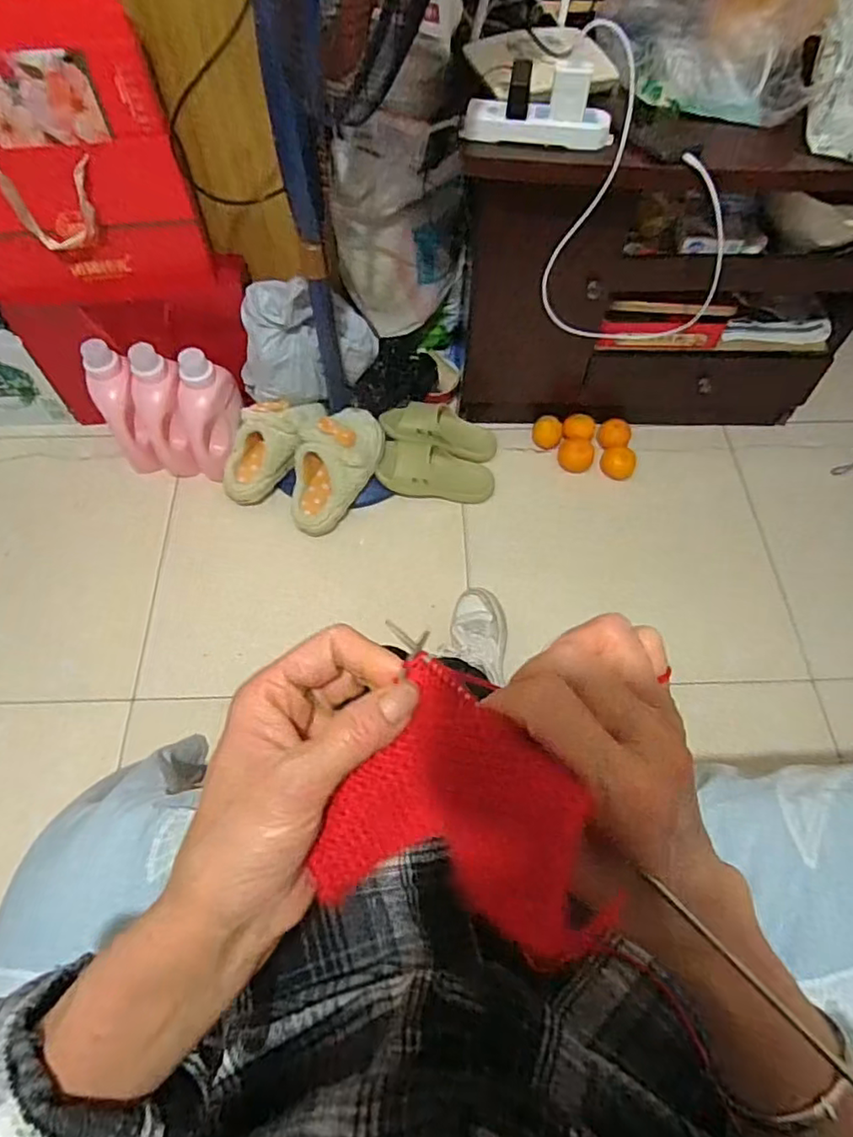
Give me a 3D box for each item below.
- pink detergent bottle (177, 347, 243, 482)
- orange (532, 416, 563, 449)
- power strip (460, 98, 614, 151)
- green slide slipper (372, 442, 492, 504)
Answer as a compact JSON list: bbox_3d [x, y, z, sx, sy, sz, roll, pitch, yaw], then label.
[{"bbox_3d":[-0.413,-0.291,1.164,0.091,0.262,0.103,4,32,1],"label":"pink detergent bottle"},{"bbox_3d":[0.257,-0.288,1.296,0.060,0.051,0.057,0,61,-1],"label":"orange"},{"bbox_3d":[0.148,-0.590,0.802,0.195,0.034,0.051,8,62,3],"label":"power strip"},{"bbox_3d":[0.024,-0.190,1.214,0.232,0.072,0.093,12,60,-14],"label":"green slide slipper"}]

